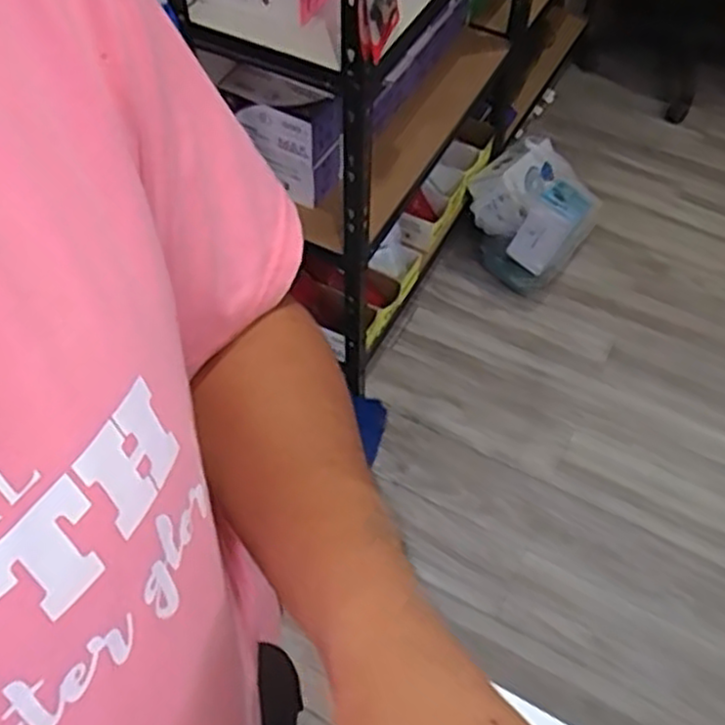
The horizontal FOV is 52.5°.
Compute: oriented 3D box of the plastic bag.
[{"bbox_3d":[0.426,-0.363,1.852,0.287,0.278,0.266,27,58,17],"label":"plastic bag"}]

